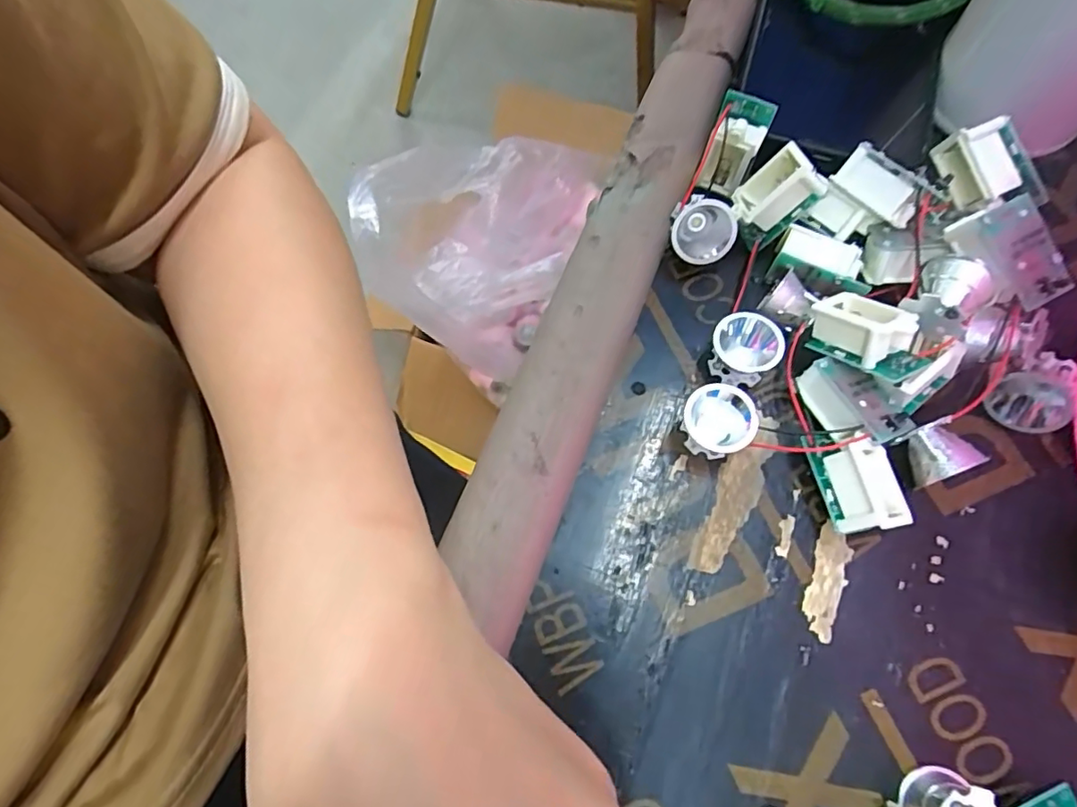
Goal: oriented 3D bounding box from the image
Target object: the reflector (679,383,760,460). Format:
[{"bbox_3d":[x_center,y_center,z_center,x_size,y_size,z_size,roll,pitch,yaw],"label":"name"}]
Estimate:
[{"bbox_3d":[0.060,0.006,0.192,0.020,0.016,0.022,-1,69,2],"label":"reflector"}]

